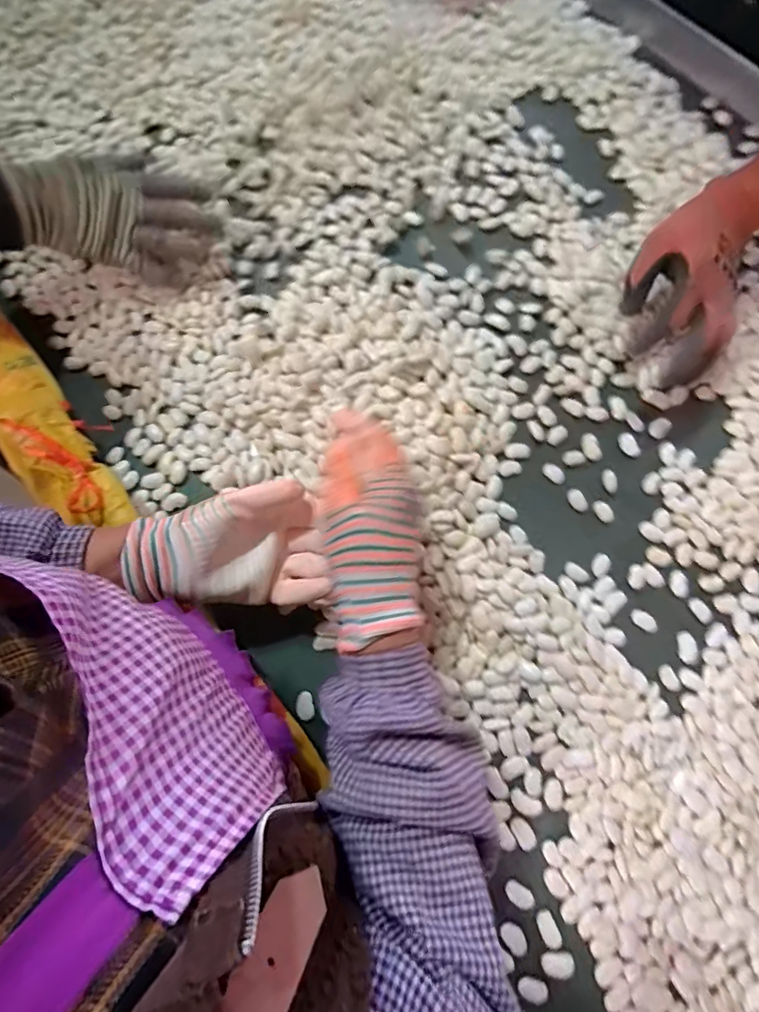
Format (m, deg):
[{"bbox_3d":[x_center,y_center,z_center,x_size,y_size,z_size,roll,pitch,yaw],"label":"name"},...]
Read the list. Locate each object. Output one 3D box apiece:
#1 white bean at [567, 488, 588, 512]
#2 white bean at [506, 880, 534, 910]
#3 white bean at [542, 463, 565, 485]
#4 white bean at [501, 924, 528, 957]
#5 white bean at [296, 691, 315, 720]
[{"bbox_3d":[0.187,-0.006,0.464,0.015,0.004,0.023,-26,77,-5],"label":"white bean"},{"bbox_3d":[0.109,0.302,0.382,0.023,0.004,0.013,24,78,7],"label":"white bean"},{"bbox_3d":[0.166,-0.031,0.468,0.015,0.004,0.023,-39,78,-8],"label":"white bean"},{"bbox_3d":[0.103,0.327,0.373,0.015,0.004,0.020,-40,78,-8],"label":"white bean"},{"bbox_3d":[-0.064,0.170,0.419,0.013,0.008,0.021,-16,76,-3],"label":"white bean"}]

